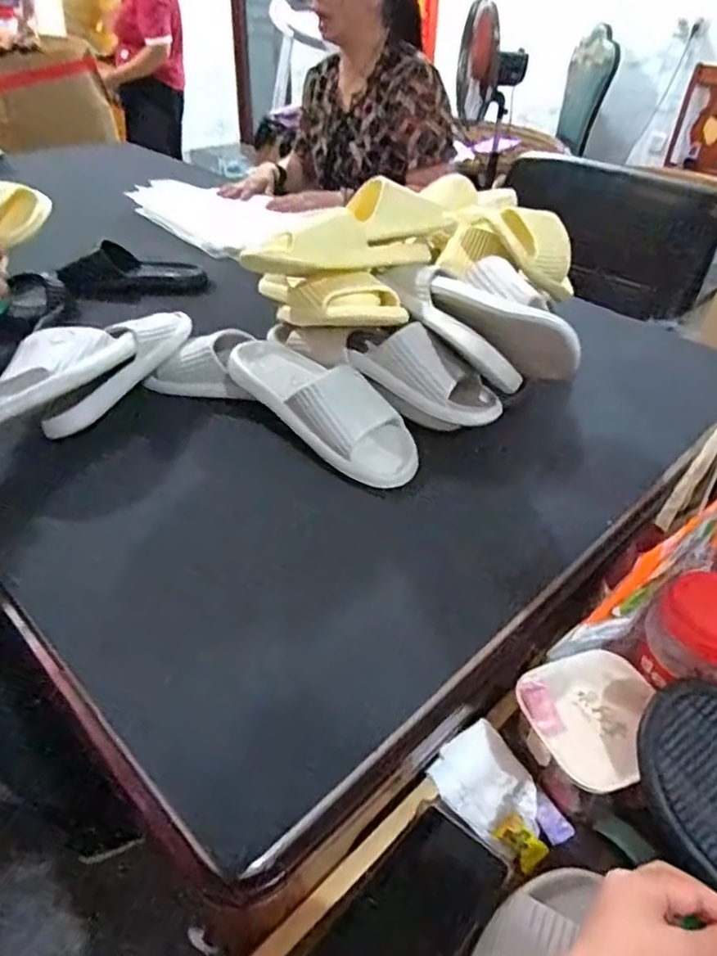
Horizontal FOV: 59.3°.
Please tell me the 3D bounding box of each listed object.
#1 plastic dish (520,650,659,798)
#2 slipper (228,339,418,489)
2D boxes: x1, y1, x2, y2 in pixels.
[{"bbox_3d":[0.193,0.190,0.510,0.109,0.014,0.105,-15,41,-22],"label":"plastic dish"},{"bbox_3d":[-0.041,-0.090,0.705,0.254,0.079,0.099,32,47,32],"label":"slipper"}]

